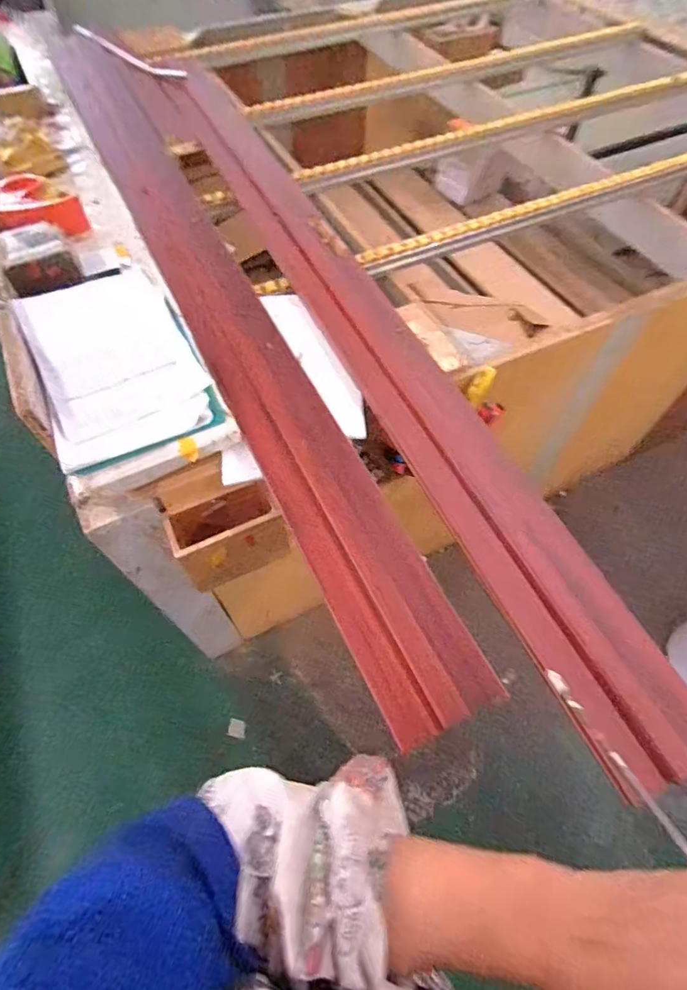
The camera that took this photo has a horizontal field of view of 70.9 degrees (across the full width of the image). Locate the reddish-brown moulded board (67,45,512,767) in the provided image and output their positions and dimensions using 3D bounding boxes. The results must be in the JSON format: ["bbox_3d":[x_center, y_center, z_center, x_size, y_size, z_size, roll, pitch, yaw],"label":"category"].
[{"bbox_3d":[-0.302,-0.512,0.954,0.138,0.037,1.876,-20,60,-15],"label":"reddish-brown moulded board"}]

